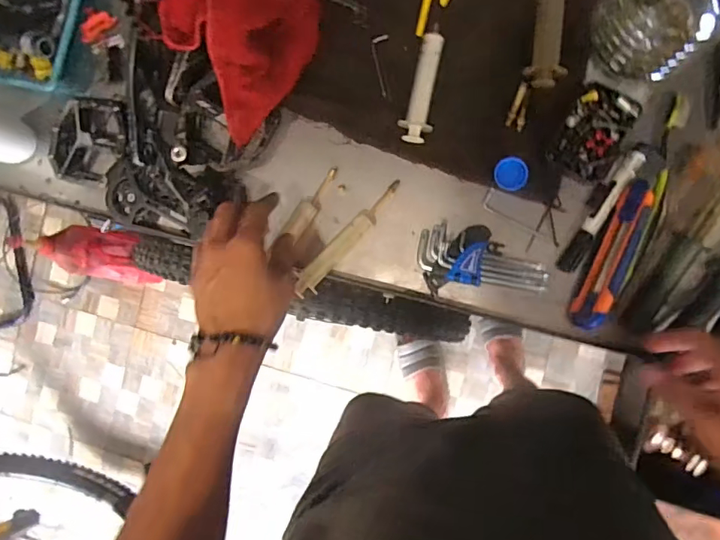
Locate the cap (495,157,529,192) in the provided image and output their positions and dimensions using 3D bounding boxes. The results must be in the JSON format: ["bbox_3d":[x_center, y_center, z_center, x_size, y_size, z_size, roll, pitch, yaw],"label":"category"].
[{"bbox_3d":[0.152,-0.097,0.500,0.031,0.009,0.032,0,90,10],"label":"cap"}]

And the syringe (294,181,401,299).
[{"bbox_3d":[-0.013,-0.034,0.523,0.023,0.015,0.154,42,82,6],"label":"syringe"}]

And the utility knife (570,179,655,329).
[{"bbox_3d":[0.243,-0.013,0.476,0.031,0.019,0.144,22,94,9],"label":"utility knife"}]

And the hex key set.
[{"bbox_3d":[0.122,-0.013,0.503,0.122,0.020,0.070,-4,89,10],"label":"hex key set"}]

